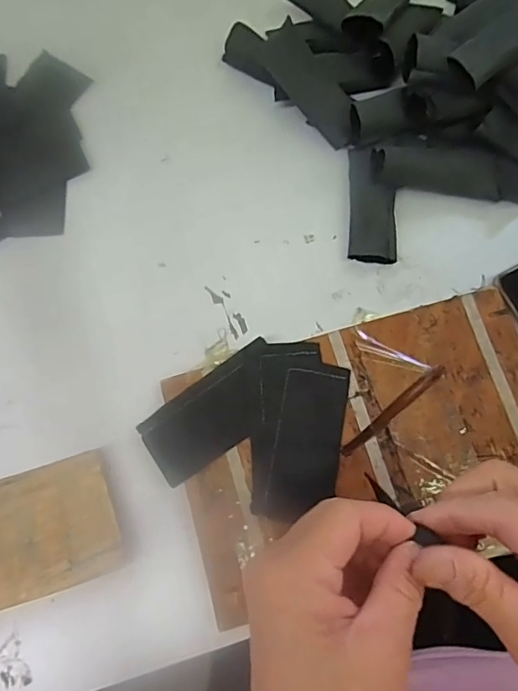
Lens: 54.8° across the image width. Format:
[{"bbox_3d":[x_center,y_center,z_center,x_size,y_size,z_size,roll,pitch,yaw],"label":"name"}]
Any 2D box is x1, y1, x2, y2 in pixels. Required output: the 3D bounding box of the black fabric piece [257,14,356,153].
[{"bbox_3d":[0.044,-0.218,0.421,0.036,0.017,0.108,-37,93,-8],"label":"black fabric piece"}]

